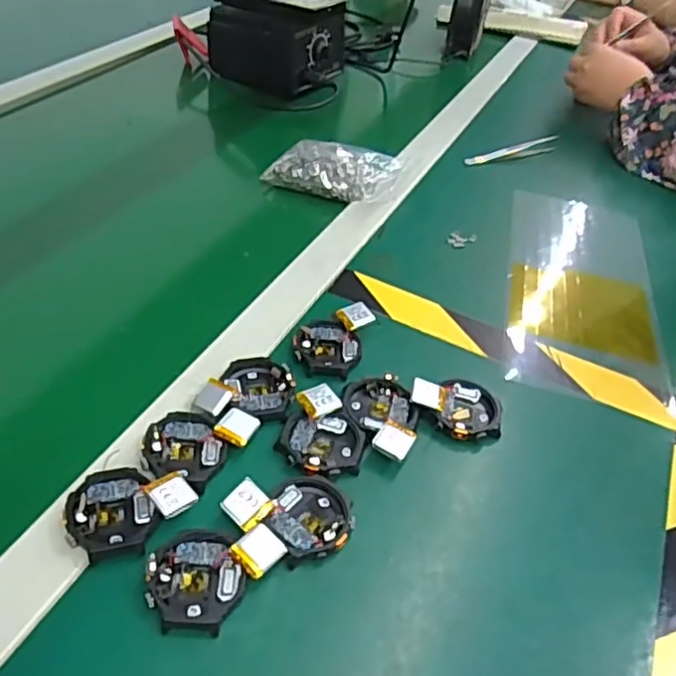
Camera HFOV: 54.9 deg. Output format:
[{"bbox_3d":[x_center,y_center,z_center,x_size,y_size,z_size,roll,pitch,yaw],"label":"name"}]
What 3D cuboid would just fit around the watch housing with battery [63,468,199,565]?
[{"bbox_3d":[-0.116,0.090,0.353,0.054,0.013,0.060,33,47,27],"label":"watch housing with battery"}]

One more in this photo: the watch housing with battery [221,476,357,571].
[{"bbox_3d":[-0.024,0.101,0.362,0.068,0.020,0.049,-8,43,-17],"label":"watch housing with battery"}]

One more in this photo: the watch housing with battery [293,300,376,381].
[{"bbox_3d":[-0.004,0.000,0.473,0.046,0.018,0.069,21,43,15],"label":"watch housing with battery"}]

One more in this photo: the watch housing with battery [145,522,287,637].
[{"bbox_3d":[-0.062,0.122,0.332,0.066,0.016,0.048,-1,42,-9],"label":"watch housing with battery"}]

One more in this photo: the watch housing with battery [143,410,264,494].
[{"bbox_3d":[-0.085,0.061,0.389,0.053,0.013,0.060,21,43,16],"label":"watch housing with battery"}]

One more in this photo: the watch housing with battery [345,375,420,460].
[{"bbox_3d":[0.032,0.053,0.422,0.042,0.019,0.068,-7,43,-16],"label":"watch housing with battery"}]

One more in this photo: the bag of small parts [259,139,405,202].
[{"bbox_3d":[0.002,-0.173,0.662,0.120,0.029,0.087,20,43,14],"label":"bag of small parts"}]

